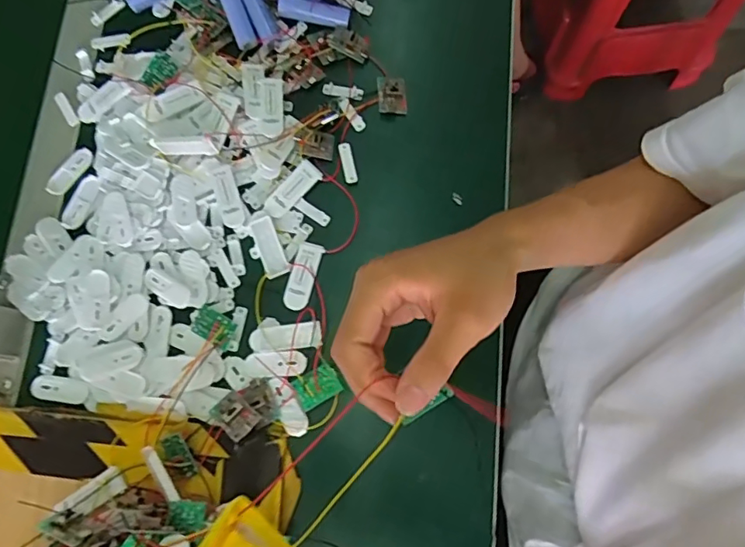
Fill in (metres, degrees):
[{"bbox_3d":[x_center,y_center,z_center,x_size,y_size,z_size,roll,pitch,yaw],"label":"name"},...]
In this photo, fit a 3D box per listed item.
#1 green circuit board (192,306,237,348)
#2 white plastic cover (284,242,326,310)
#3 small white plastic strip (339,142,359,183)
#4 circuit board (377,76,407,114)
[{"bbox_3d":[-0.131,0.044,0.435,0.035,0.008,0.024,30,78,6],"label":"green circuit board"},{"bbox_3d":[-0.058,0.001,0.445,0.023,0.008,0.058,17,77,3],"label":"white plastic cover"},{"bbox_3d":[-0.021,-0.098,0.471,0.011,0.008,0.038,-12,77,-3],"label":"small white plastic strip"},{"bbox_3d":[0.018,-0.161,0.480,0.025,0.005,0.033,-3,93,-3],"label":"circuit board"}]

